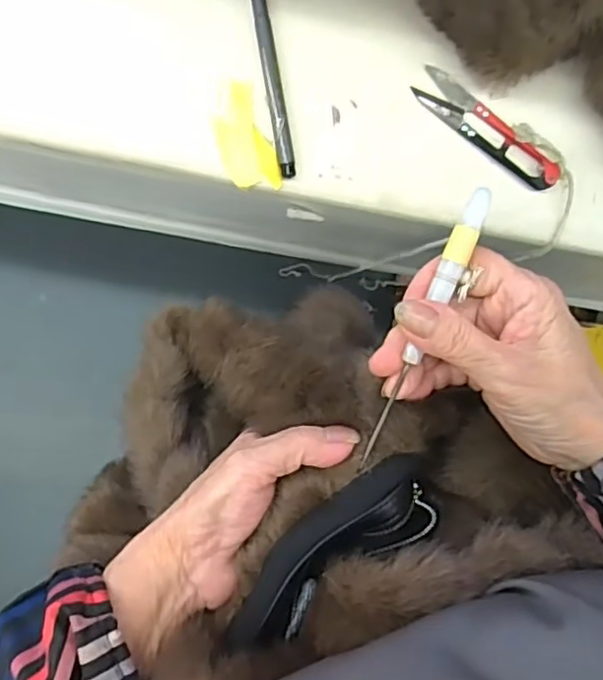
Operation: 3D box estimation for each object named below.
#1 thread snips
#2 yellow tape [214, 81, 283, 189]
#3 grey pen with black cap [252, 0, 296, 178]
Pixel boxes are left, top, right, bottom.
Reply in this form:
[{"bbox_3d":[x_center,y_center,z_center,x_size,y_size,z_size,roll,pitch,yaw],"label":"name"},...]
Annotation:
[{"bbox_3d":[0.117,-0.131,0.400,0.104,0.011,0.023,39,92,-5],"label":"thread snips"},{"bbox_3d":[-0.036,-0.125,0.397,0.031,0.006,0.066,-18,95,-1],"label":"yellow tape"},{"bbox_3d":[-0.019,-0.175,0.391,0.020,0.009,0.147,-4,95,-2],"label":"grey pen with black cap"}]

